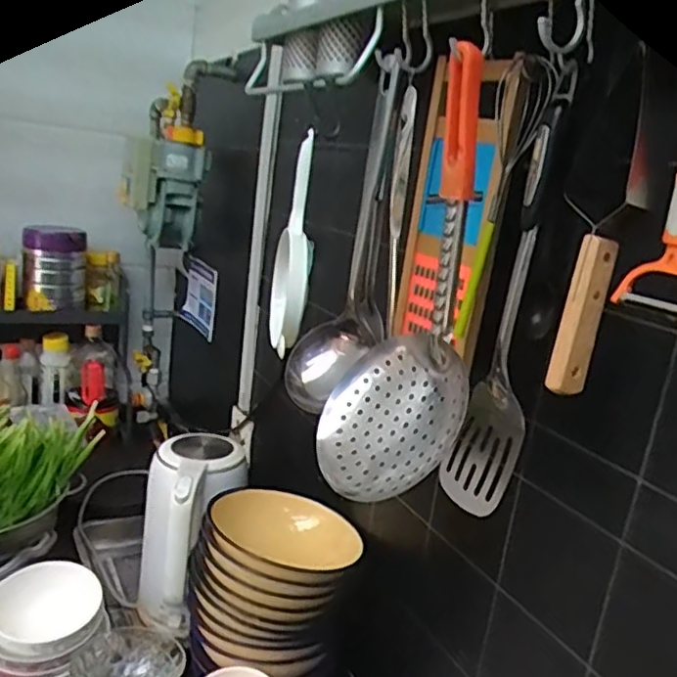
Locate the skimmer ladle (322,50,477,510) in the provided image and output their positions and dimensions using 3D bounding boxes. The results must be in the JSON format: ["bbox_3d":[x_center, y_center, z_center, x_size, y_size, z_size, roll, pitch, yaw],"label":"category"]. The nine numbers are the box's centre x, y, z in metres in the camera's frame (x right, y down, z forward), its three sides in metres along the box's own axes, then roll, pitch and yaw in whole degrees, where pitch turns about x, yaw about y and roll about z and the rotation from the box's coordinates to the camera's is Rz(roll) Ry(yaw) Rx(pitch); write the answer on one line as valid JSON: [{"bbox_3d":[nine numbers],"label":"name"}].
[{"bbox_3d":[0.055,-0.039,0.494,0.107,0.312,0.108,8,14,0],"label":"skimmer ladle"}]

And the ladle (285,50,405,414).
[{"bbox_3d":[0.007,-0.085,0.566,0.082,0.294,0.067,12,15,18],"label":"ladle"}]

